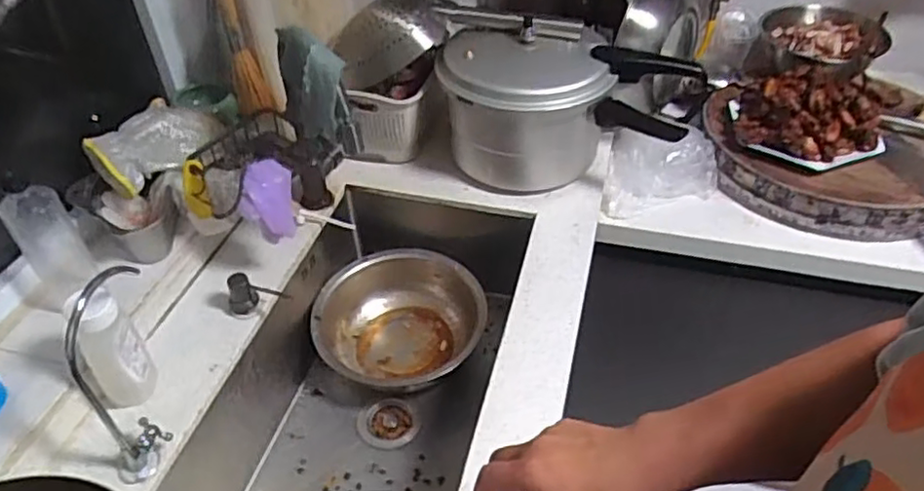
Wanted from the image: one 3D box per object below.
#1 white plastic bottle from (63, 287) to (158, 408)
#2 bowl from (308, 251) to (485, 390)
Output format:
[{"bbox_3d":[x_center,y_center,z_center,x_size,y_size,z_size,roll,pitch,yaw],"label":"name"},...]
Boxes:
[{"bbox_3d":[-0.442,0.126,0.824,0.072,0.174,0.064,-31,50,-28],"label":"white plastic bottle"},{"bbox_3d":[-0.110,0.145,1.194,0.259,0.121,0.274,-1,43,1],"label":"bowl"}]

